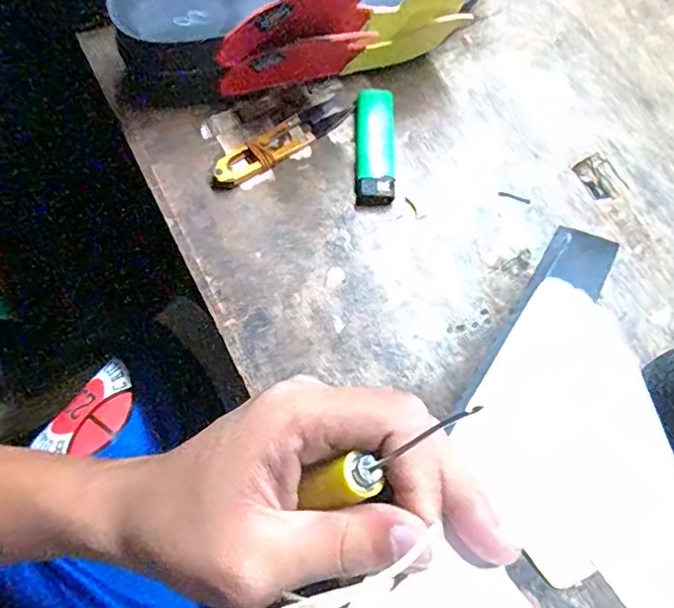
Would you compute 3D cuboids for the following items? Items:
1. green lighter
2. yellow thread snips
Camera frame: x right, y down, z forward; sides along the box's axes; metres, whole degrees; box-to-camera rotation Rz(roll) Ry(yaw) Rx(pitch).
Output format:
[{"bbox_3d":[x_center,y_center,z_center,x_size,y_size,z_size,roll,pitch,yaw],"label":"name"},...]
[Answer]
[{"bbox_3d":[0.025,-0.102,0.359,0.024,0.011,0.080,1,72,0],"label":"green lighter"},{"bbox_3d":[-0.036,-0.106,0.360,0.102,0.010,0.022,-35,75,-10],"label":"yellow thread snips"}]

